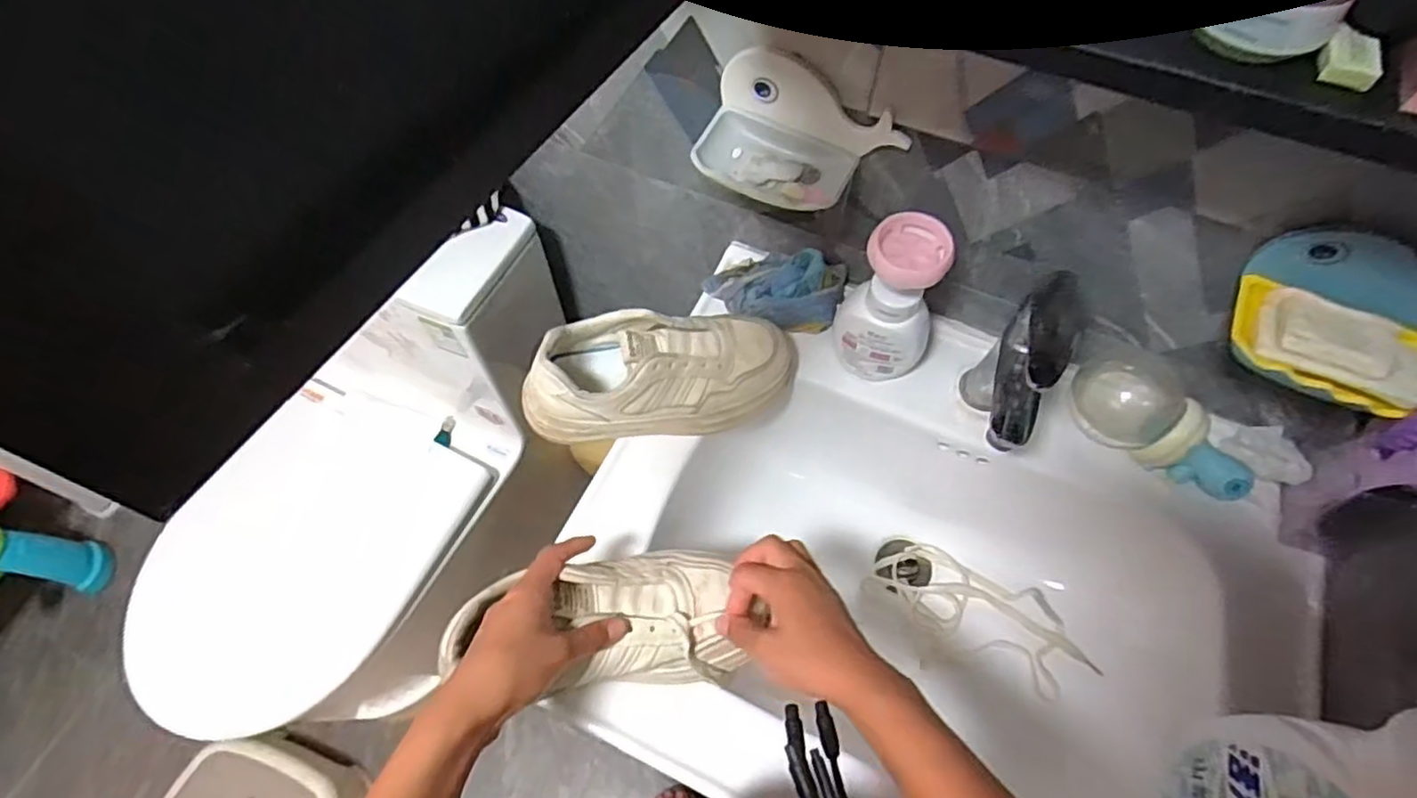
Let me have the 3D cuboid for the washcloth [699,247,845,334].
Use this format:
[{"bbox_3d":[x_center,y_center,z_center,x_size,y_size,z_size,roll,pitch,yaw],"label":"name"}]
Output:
[{"bbox_3d":[0.064,-0.112,0.664,0.131,0.055,0.080,12,61,6],"label":"washcloth"}]

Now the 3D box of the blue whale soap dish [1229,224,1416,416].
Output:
[{"bbox_3d":[0.447,-0.048,0.458,0.154,0.064,0.093,30,65,15],"label":"blue whale soap dish"}]

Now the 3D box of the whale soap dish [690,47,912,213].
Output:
[{"bbox_3d":[0.069,-0.210,0.545,0.158,0.073,0.085,17,62,9],"label":"whale soap dish"}]

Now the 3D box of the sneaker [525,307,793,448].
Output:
[{"bbox_3d":[-0.036,-0.023,0.597,0.247,0.093,0.086,-13,62,-8],"label":"sneaker"}]

